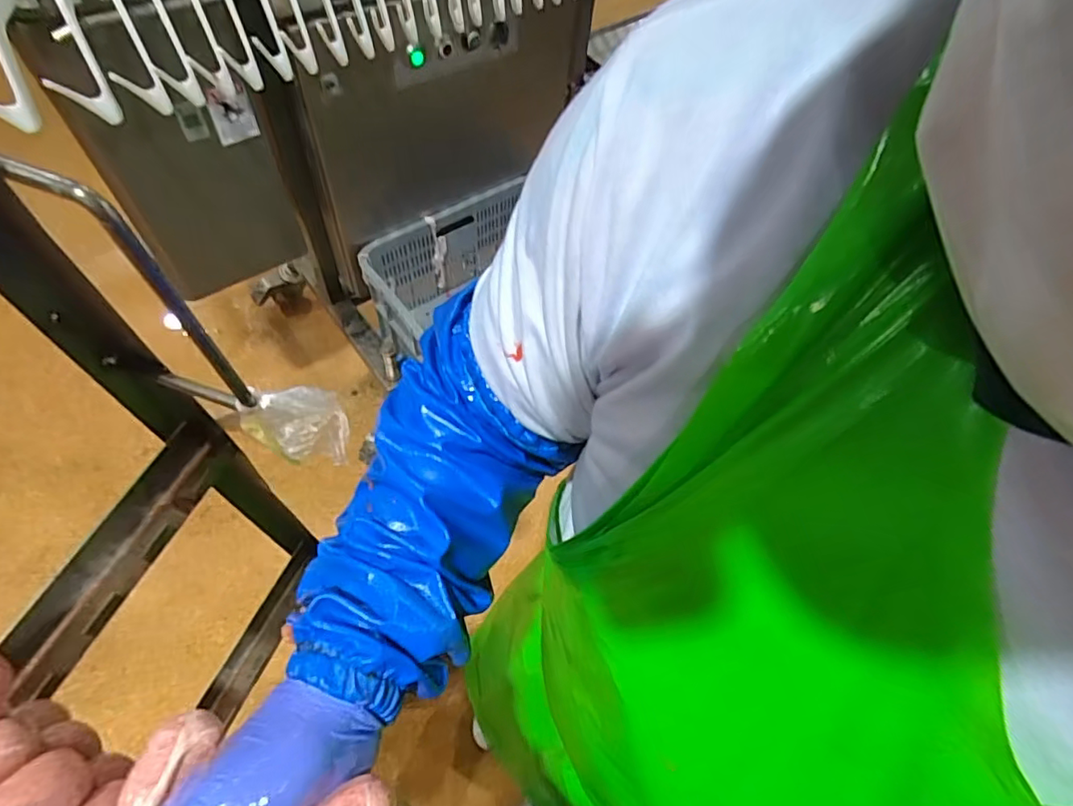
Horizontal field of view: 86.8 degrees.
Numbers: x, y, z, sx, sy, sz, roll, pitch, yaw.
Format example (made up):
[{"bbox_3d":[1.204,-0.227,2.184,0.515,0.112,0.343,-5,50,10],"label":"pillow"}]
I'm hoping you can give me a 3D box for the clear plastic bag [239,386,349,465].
[{"bbox_3d":[-0.173,0.013,0.414,0.061,0.048,0.046,-4,59,-7],"label":"clear plastic bag"}]

